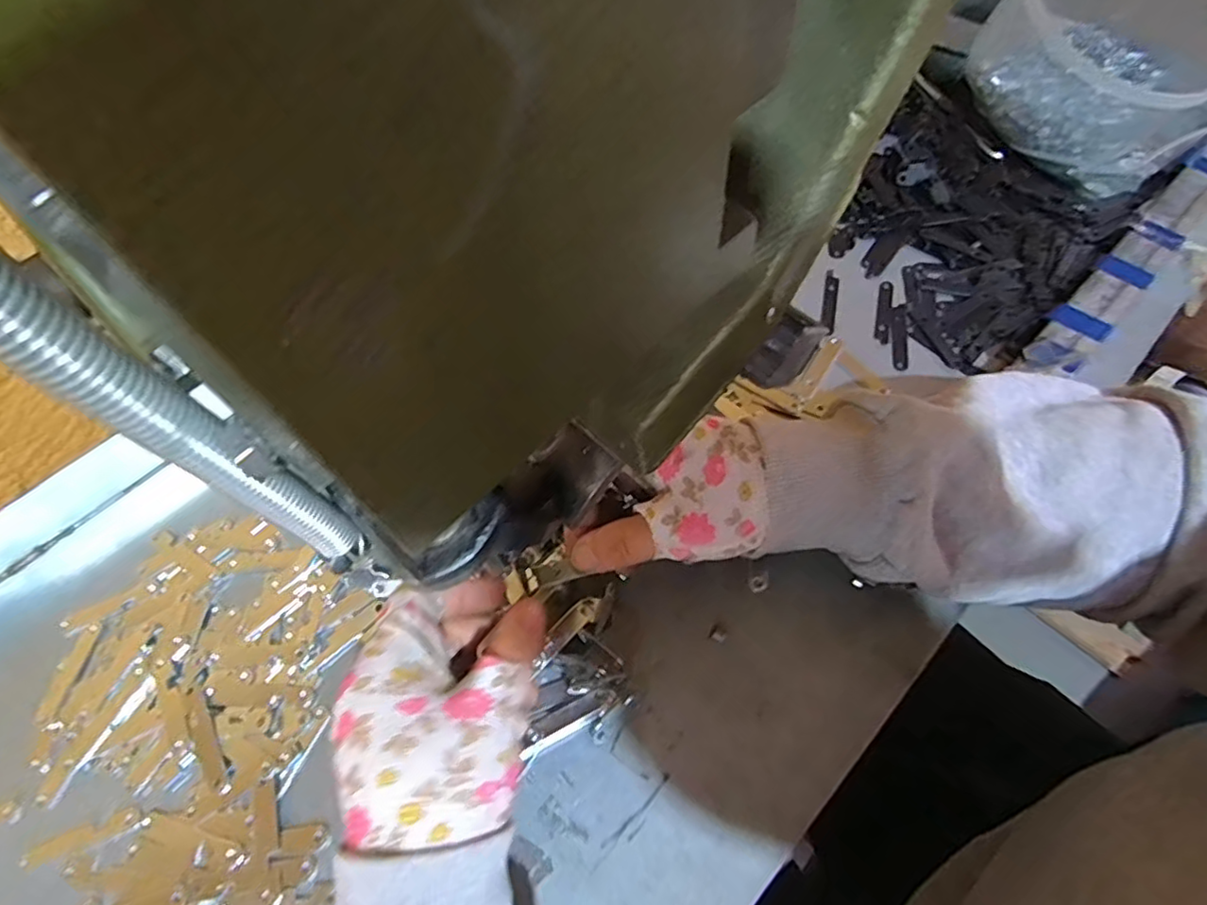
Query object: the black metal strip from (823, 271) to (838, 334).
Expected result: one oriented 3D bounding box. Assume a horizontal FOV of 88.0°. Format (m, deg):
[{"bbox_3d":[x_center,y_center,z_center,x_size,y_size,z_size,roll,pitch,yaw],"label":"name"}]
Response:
[{"bbox_3d":[0.153,-0.101,0.420,0.008,0.007,0.048,10,64,7],"label":"black metal strip"}]

